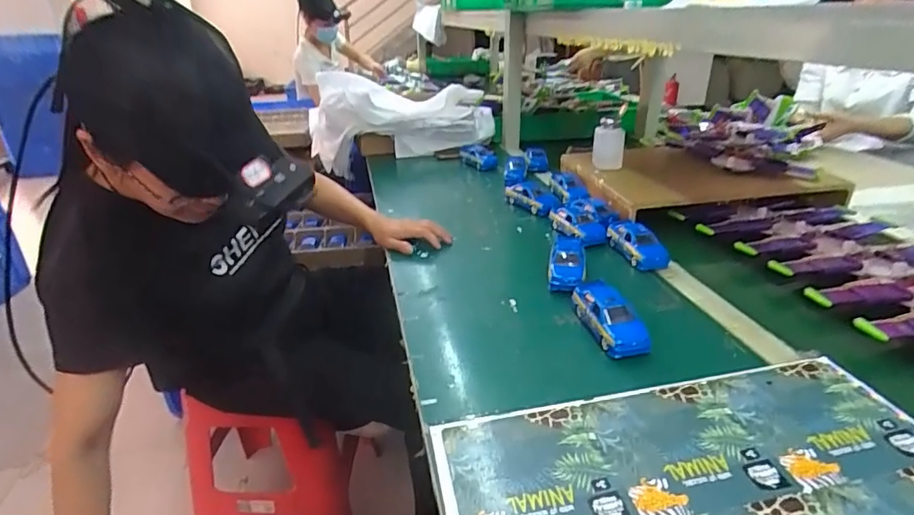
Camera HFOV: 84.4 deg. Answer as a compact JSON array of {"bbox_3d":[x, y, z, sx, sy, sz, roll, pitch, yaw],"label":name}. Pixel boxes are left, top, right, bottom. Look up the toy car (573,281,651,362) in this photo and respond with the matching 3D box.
[{"bbox_3d":[0.191,0.073,0.634,0.058,0.041,0.138,-7,26,-9],"label":"toy car"}]

